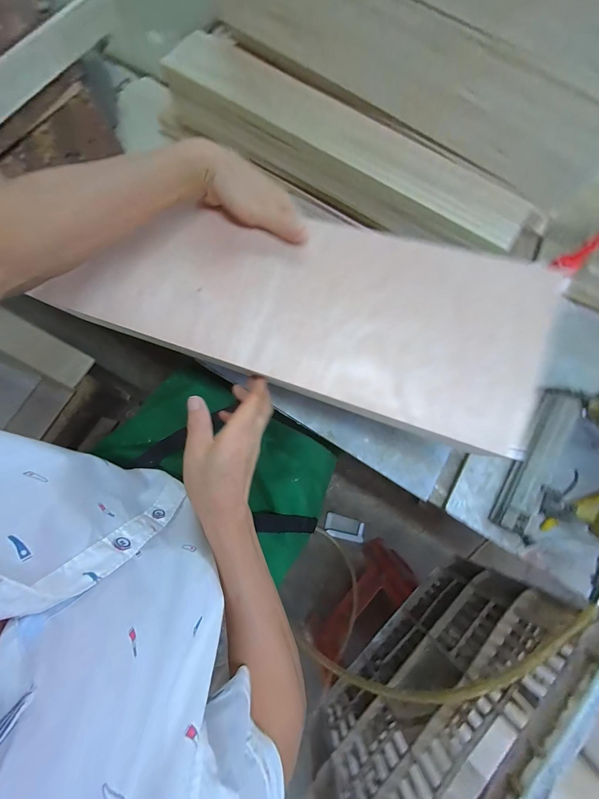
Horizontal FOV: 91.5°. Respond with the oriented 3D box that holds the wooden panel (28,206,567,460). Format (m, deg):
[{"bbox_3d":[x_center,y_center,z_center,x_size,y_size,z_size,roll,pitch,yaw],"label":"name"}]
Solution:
[{"bbox_3d":[-0.021,-0.099,0.290,0.471,0.010,0.160,18,87,13],"label":"wooden panel"}]

